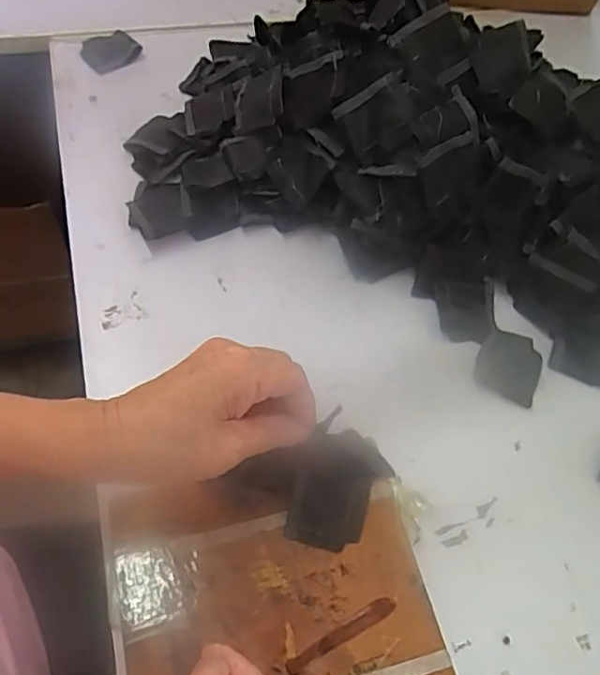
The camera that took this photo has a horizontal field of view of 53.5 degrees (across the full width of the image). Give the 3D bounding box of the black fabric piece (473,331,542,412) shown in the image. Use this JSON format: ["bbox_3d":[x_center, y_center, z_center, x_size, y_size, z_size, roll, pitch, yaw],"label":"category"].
[{"bbox_3d":[0.160,0.020,0.454,0.045,0.014,0.052,21,60,8],"label":"black fabric piece"}]

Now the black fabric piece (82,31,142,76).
[{"bbox_3d":[-0.198,-0.296,0.614,0.051,0.012,0.051,-37,68,-23],"label":"black fabric piece"}]

